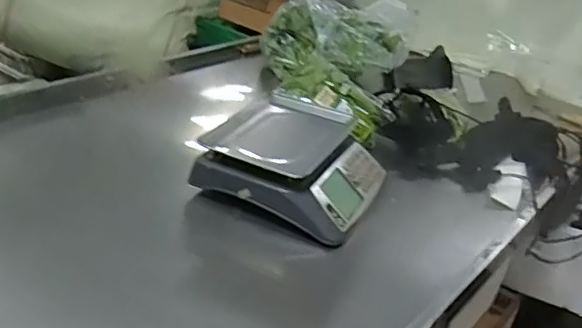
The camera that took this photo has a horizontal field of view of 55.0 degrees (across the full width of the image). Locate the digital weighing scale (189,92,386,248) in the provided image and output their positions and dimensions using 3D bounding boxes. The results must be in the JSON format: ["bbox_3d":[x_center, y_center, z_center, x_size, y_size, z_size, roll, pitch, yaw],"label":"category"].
[{"bbox_3d":[0.020,-0.016,1.181,0.344,0.116,0.346,17,31,16],"label":"digital weighing scale"}]

